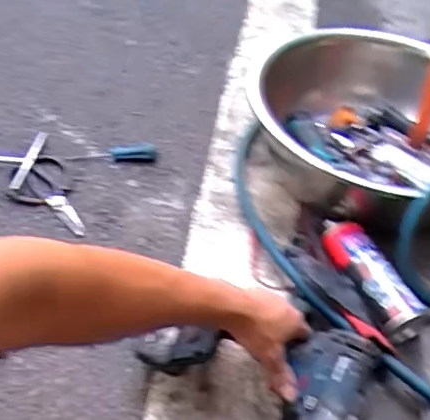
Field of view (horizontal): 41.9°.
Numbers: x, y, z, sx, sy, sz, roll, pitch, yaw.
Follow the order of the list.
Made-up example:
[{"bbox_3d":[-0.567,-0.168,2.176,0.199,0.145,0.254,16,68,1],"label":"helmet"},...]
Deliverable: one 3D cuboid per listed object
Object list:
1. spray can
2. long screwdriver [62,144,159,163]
[{"bbox_3d":[0.199,0.084,0.758,0.069,0.062,0.184,-19,50,-21],"label":"spray can"},{"bbox_3d":[-0.172,-0.091,0.935,0.149,0.018,0.033,-4,46,-7],"label":"long screwdriver"}]

